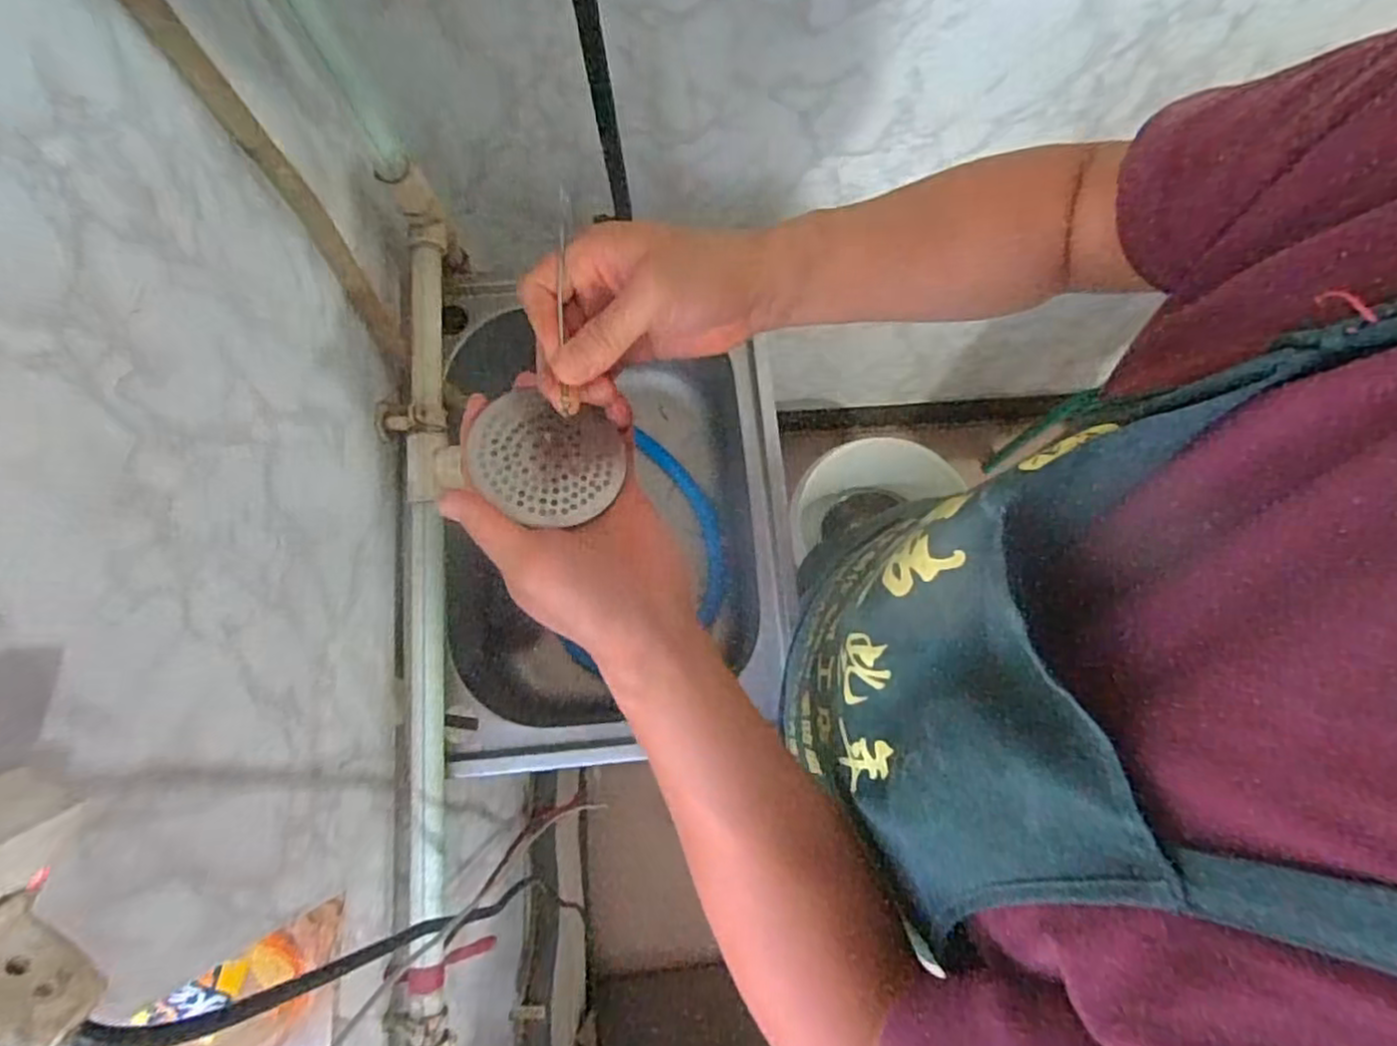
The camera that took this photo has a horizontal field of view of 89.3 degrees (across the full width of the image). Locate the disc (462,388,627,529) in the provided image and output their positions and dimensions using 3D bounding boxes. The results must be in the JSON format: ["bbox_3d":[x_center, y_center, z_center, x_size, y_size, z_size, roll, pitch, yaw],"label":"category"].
[{"bbox_3d":[-0.082,-0.035,0.382,0.078,0.005,0.072,8,63,-15],"label":"disc"}]

